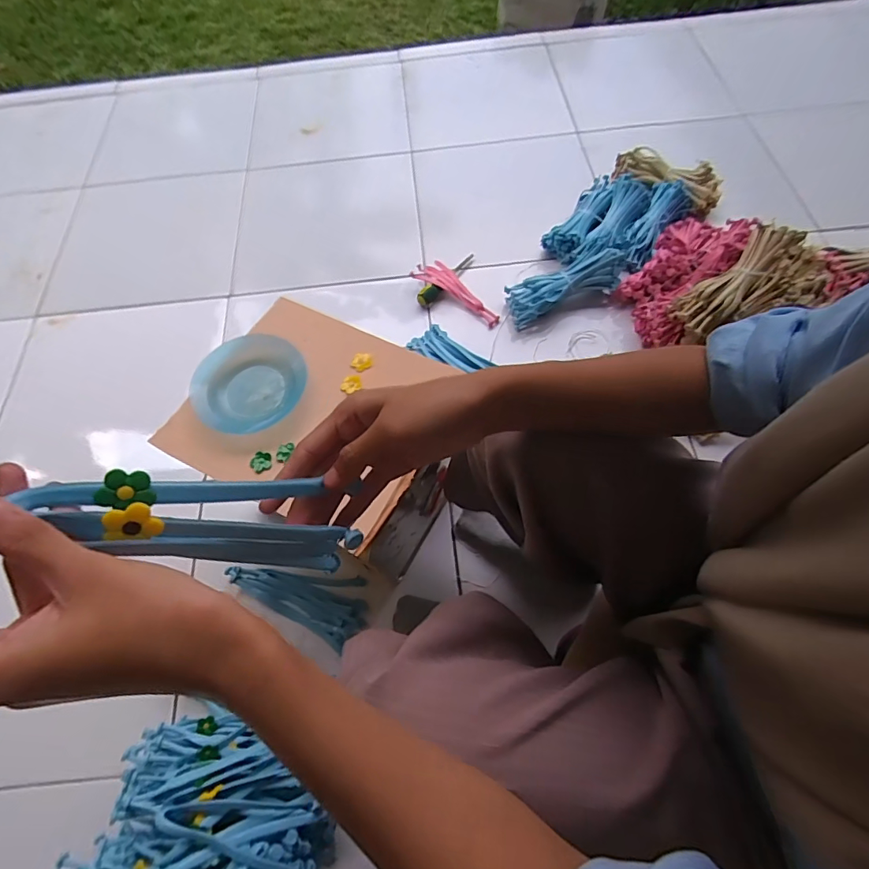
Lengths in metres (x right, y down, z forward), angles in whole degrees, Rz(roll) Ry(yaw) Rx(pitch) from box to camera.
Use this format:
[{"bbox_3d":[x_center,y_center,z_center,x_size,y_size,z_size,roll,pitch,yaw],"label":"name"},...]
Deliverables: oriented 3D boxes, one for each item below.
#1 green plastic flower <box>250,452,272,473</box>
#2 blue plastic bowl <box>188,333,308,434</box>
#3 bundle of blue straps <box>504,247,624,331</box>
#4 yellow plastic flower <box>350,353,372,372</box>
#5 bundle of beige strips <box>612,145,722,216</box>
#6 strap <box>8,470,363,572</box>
[{"bbox_3d":[-0.191,0.030,0.517,0.023,0.008,0.021,-1,65,3],"label":"green plastic flower"},{"bbox_3d":[-0.214,-0.061,0.544,0.126,0.026,0.110,-38,68,-14],"label":"blue plastic bowl"},{"bbox_3d":[0.246,-0.276,0.866,0.236,0.073,0.078,-23,63,4],"label":"bundle of blue straps"},{"bbox_3d":[-0.086,-0.086,0.558,0.023,0.012,0.020,14,61,6],"label":"yellow plastic flower"},{"bbox_3d":[0.476,-0.529,0.965,0.223,0.050,0.097,30,70,16],"label":"bundle of beige strips"},{"bbox_3d":[-0.124,0.040,0.239,0.192,0.027,0.043,19,52,-39],"label":"strap"}]

